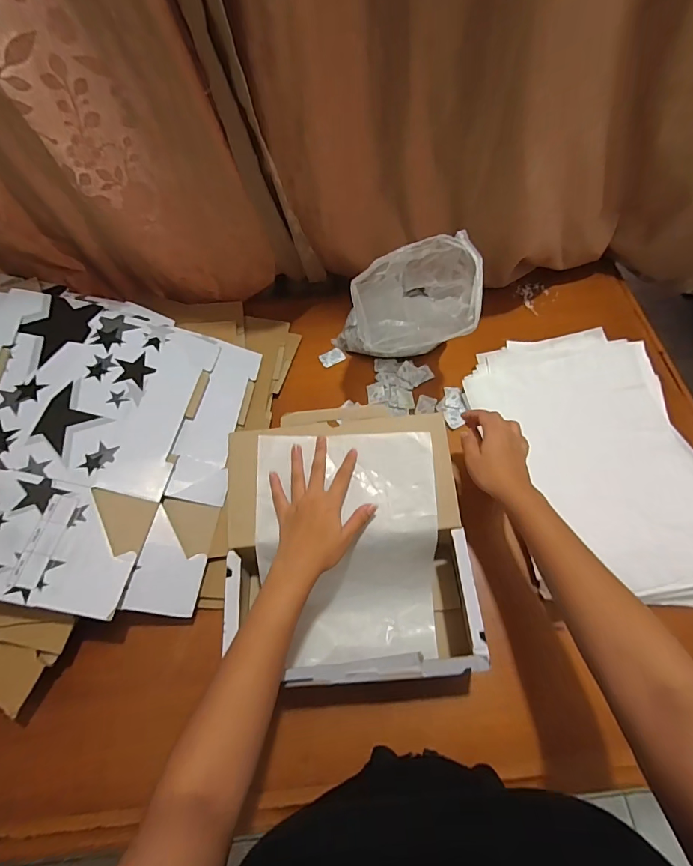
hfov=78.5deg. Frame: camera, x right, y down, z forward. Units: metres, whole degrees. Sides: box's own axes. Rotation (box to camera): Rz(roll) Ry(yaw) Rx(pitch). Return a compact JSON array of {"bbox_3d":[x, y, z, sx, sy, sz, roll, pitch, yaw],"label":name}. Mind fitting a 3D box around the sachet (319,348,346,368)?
[{"bbox_3d":[-0.025,-0.132,0.743,0.043,0.007,0.027,-28,64,-11],"label":"sachet"}]

